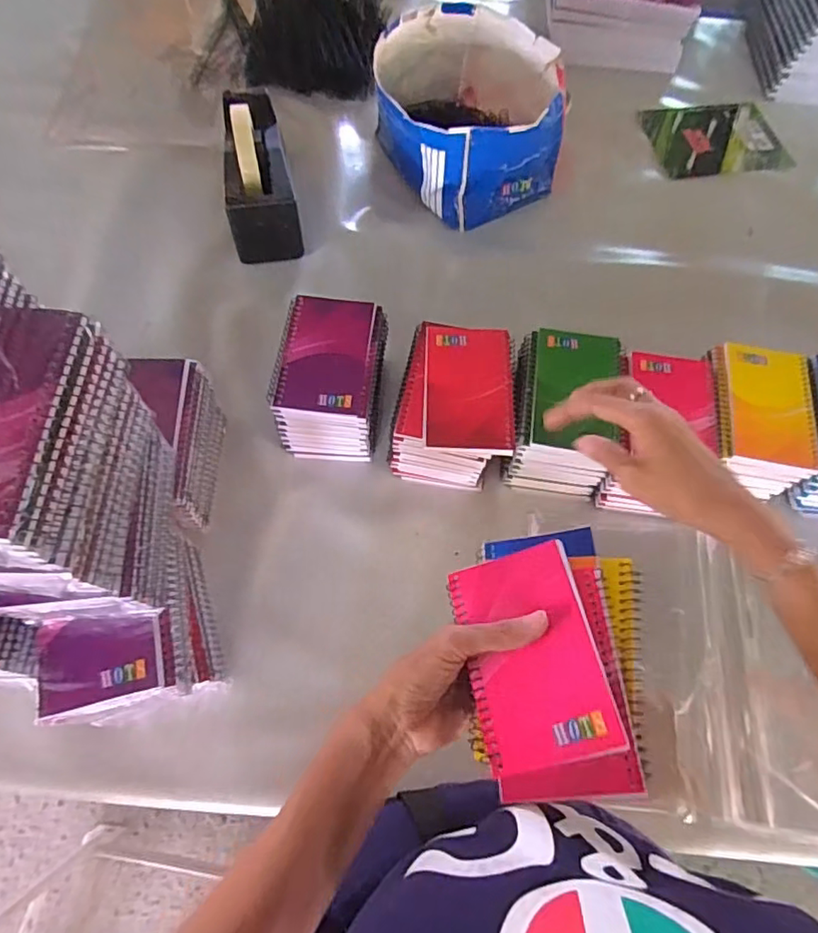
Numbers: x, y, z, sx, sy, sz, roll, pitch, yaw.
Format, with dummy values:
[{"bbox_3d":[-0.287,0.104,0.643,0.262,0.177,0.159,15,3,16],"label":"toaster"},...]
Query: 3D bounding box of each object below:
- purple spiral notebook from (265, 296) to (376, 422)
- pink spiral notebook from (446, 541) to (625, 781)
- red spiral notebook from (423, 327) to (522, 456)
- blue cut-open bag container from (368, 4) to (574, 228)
[{"bbox_3d":[-0.082,-0.111,0.549,0.089,0.017,0.123,4,66,-1],"label":"purple spiral notebook"},{"bbox_3d":[0.077,0.119,0.361,0.083,0.005,0.130,-20,56,12],"label":"pink spiral notebook"},{"bbox_3d":[0.060,-0.073,0.534,0.090,0.014,0.130,3,66,-1],"label":"red spiral notebook"},{"bbox_3d":[0.077,-0.455,0.723,0.221,0.120,0.228,-18,68,-10],"label":"blue cut-open bag container"}]

